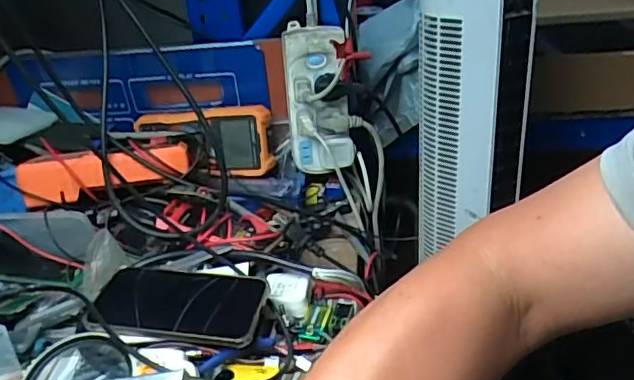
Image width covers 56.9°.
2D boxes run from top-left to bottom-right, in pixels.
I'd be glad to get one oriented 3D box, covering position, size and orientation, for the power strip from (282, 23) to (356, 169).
[{"bbox_3d":[-0.001,-0.112,0.736,0.082,0.184,0.052,0,29,10],"label":"power strip"}]

